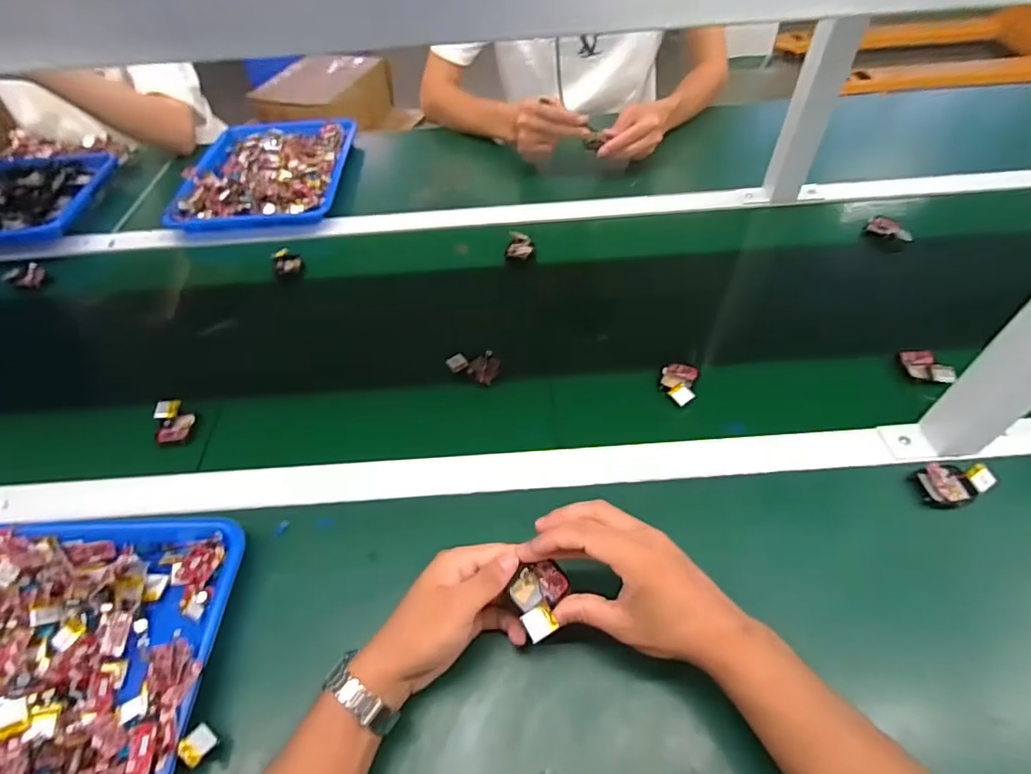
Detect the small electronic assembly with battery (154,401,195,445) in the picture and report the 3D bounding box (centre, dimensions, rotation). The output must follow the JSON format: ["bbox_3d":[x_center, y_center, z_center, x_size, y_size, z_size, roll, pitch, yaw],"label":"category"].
[{"bbox_3d":[-0.365,0.035,0.569,0.035,0.019,0.051,-17,51,-10],"label":"small electronic assembly with battery"}]

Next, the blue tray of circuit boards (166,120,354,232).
[{"bbox_3d":[-0.402,-0.358,0.881,0.243,0.038,0.310,-4,50,0],"label":"blue tray of circuit boards"}]

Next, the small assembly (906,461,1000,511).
[{"bbox_3d":[0.400,0.087,0.485,0.064,0.016,0.040,-17,51,-10],"label":"small assembly"}]

